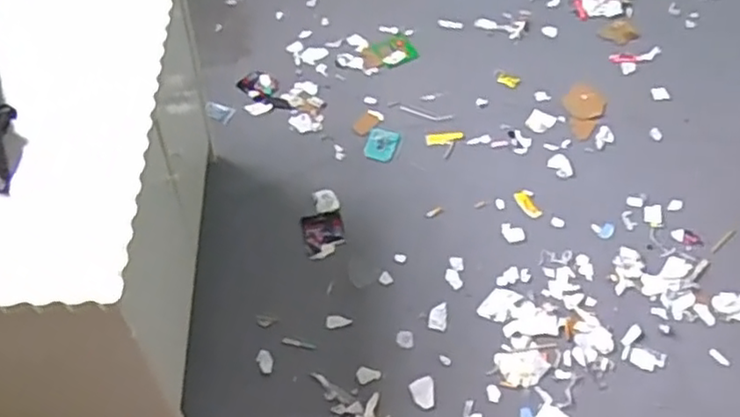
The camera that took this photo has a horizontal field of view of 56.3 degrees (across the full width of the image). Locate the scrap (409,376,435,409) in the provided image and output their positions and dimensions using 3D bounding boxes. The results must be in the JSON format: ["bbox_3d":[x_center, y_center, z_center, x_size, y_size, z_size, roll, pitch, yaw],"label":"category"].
[{"bbox_3d":[0.115,0.383,1.437,0.052,0.007,0.065,-14,55,-12],"label":"scrap"}]

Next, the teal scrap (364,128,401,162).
[{"bbox_3d":[0.031,-0.171,1.839,0.084,0.011,0.113,9,53,5],"label":"teal scrap"}]

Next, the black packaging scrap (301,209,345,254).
[{"bbox_3d":[-0.113,0.058,1.672,0.098,0.017,0.115,-7,53,-7],"label":"black packaging scrap"}]

